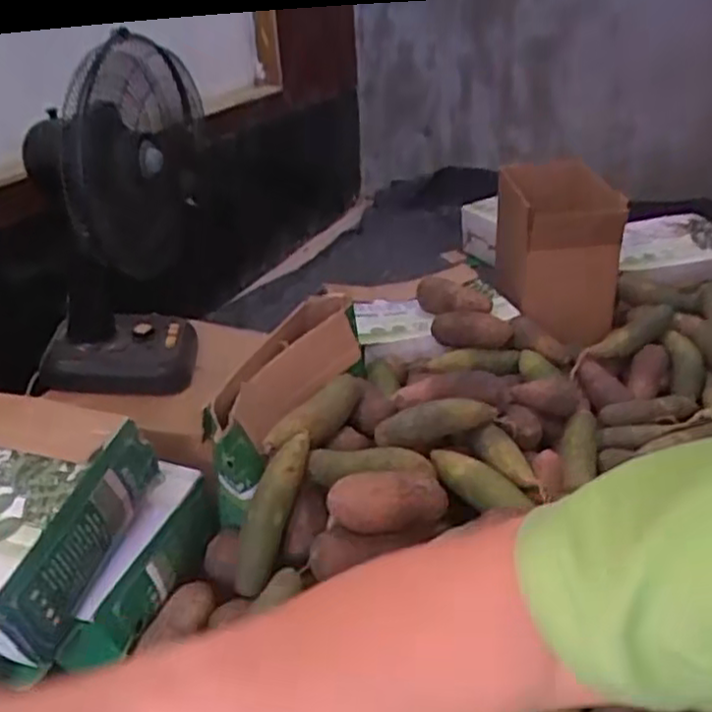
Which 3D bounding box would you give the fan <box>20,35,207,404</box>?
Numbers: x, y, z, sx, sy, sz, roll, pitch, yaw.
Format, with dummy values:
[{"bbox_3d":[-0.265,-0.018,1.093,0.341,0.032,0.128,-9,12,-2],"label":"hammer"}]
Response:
[{"bbox_3d":[-0.367,-0.188,1.109,0.294,0.513,0.352,-9,29,-11],"label":"fan"}]

